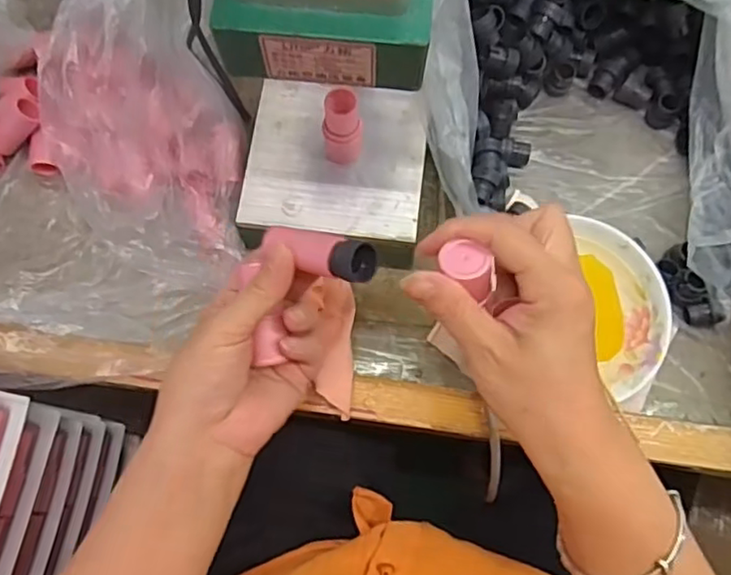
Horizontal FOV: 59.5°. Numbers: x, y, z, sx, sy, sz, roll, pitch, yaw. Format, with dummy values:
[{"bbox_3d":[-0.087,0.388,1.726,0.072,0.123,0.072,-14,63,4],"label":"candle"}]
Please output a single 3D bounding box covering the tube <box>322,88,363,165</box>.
[{"bbox_3d":[-0.015,-0.103,0.421,0.024,0.061,0.023,4,76,-1],"label":"tube"}]

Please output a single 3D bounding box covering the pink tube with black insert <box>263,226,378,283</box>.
[{"bbox_3d":[-0.023,-0.017,0.321,0.058,0.022,0.018,17,75,21],"label":"pink tube with black insert"}]

